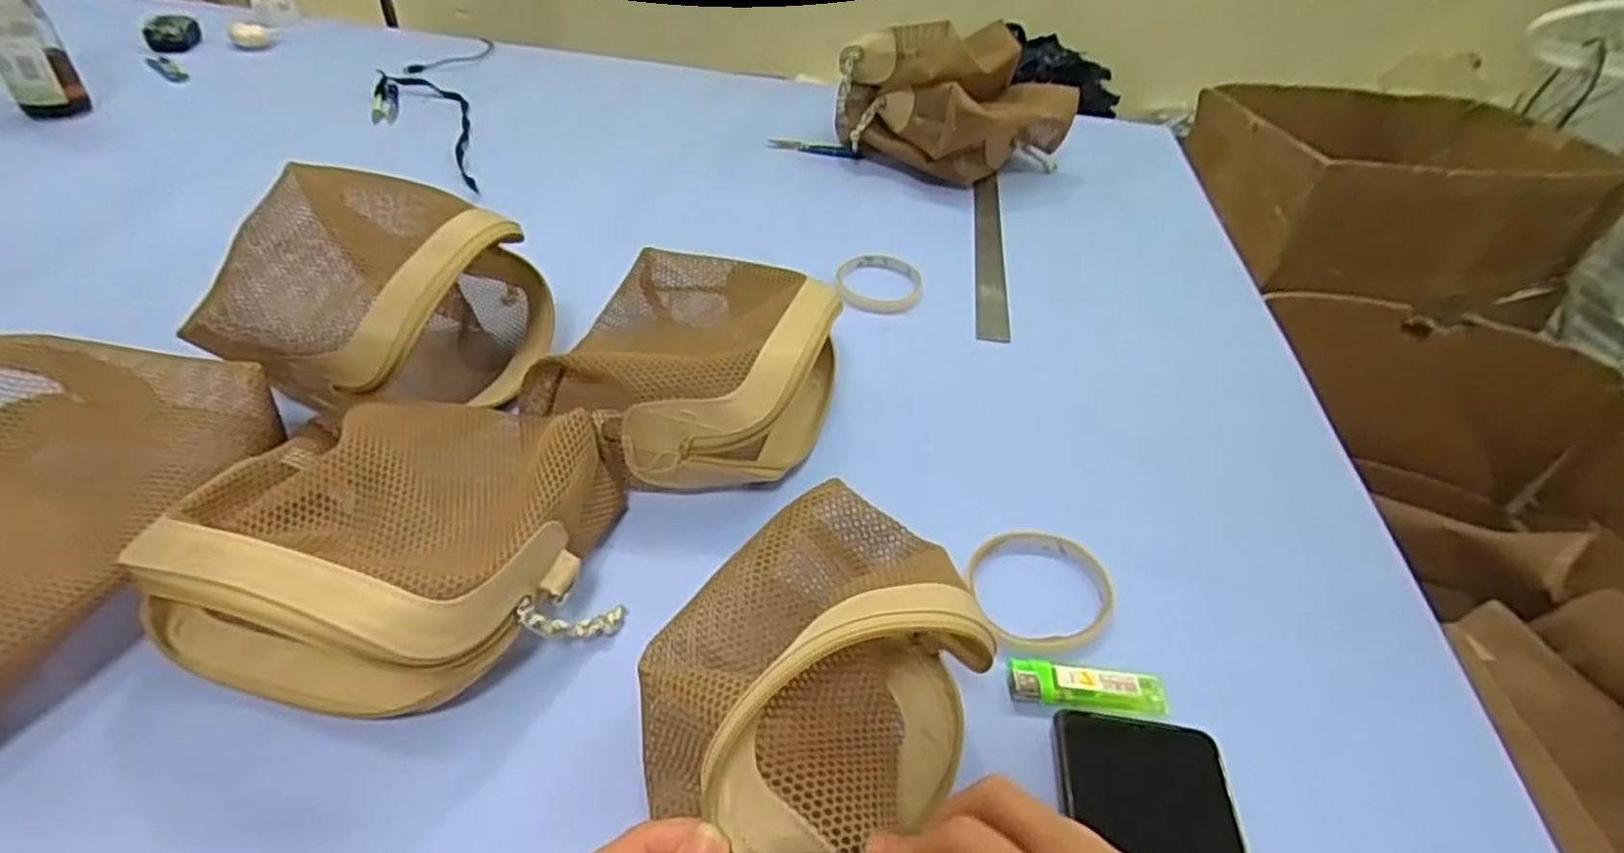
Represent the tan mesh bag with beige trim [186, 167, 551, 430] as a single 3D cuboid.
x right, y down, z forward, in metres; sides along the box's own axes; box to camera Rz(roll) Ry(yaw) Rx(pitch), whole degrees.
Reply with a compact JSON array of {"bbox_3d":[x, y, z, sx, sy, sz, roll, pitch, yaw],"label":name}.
[{"bbox_3d":[-0.286,-0.084,0.525,0.157,0.134,0.179,19,42,15],"label":"tan mesh bag with beige trim"}]

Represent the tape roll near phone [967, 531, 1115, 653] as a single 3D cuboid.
[{"bbox_3d":[0.134,0.094,0.449,0.084,0.010,0.084,3,40,-3],"label":"tape roll near phone"}]

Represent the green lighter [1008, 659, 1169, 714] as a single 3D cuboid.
[{"bbox_3d":[0.142,0.136,0.394,0.080,0.012,0.022,6,40,1],"label":"green lighter"}]

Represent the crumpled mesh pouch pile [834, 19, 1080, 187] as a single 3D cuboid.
[{"bbox_3d":[0.171,-0.393,0.920,0.240,0.145,0.172,-14,44,-22],"label":"crumpled mesh pouch pile"}]

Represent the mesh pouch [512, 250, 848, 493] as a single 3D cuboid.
[{"bbox_3d":[-0.083,-0.049,0.529,0.189,0.084,0.205,9,40,4],"label":"mesh pouch"}]

